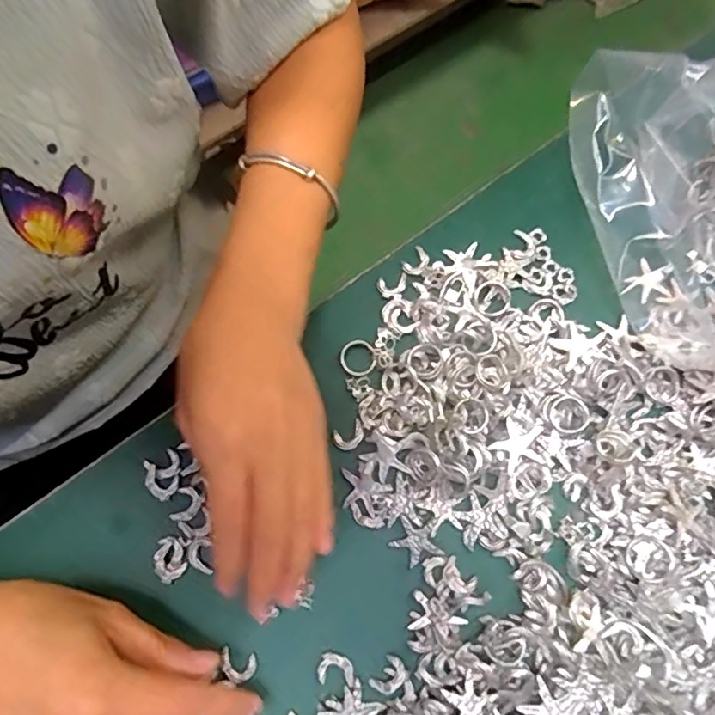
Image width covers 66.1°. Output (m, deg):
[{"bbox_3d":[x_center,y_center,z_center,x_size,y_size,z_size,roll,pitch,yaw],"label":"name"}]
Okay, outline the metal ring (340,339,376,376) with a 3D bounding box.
[{"bbox_3d":[0.000,0.000,0.319,0.021,0.004,0.021,0,74,1],"label":"metal ring"}]

